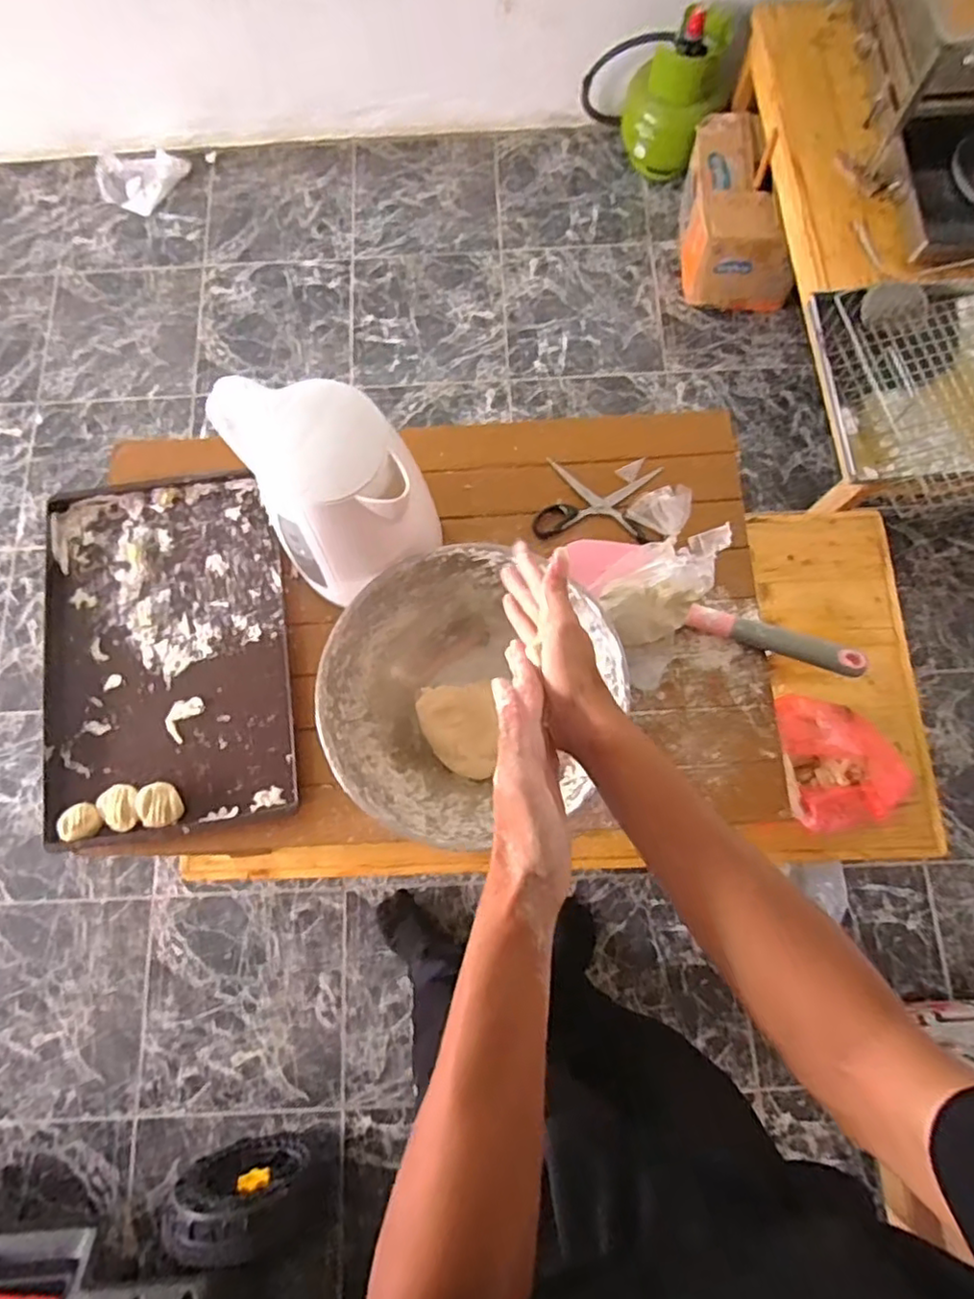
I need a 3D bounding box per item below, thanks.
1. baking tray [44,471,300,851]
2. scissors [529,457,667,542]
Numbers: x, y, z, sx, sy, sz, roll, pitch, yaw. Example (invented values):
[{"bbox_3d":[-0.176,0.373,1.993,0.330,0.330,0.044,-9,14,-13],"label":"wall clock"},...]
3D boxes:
[{"bbox_3d":[-0.330,-0.004,0.671,0.242,0.021,0.374,-9,77,-3],"label":"baking tray"},{"bbox_3d":[0.122,-0.160,0.710,0.130,0.013,0.093,9,77,2],"label":"scissors"}]

